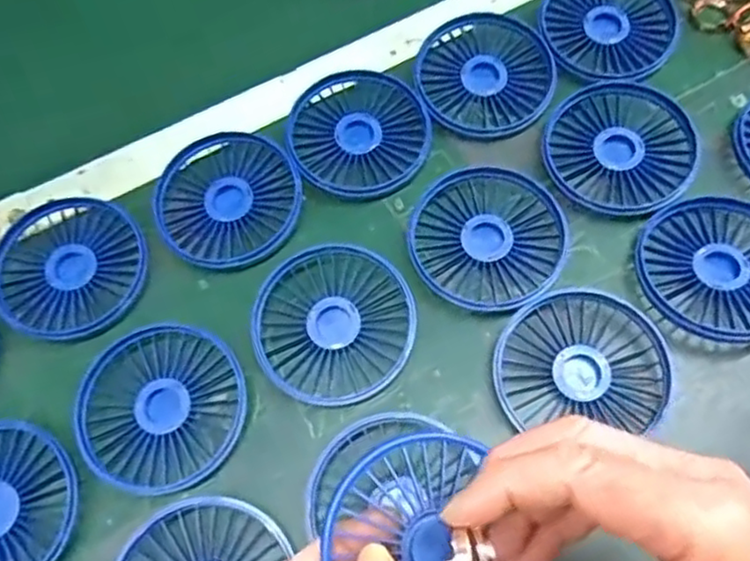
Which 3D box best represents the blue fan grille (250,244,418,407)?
[{"bbox_3d":[-0.023,0.023,0.373,0.084,0.018,0.085,-1,67,3],"label":"blue fan grille"}]

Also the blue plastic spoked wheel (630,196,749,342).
[{"bbox_3d":[0.188,-0.007,0.372,0.086,0.013,0.084,-1,67,3],"label":"blue plastic spoked wheel"}]

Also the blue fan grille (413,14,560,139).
[{"bbox_3d":[0.070,-0.132,0.438,0.087,0.014,0.083,-6,67,1],"label":"blue fan grille"}]

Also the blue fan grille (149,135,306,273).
[{"bbox_3d":[-0.089,-0.048,0.415,0.083,0.019,0.089,-1,67,3],"label":"blue fan grille"}]

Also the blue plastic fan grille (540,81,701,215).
[{"bbox_3d":[0.145,-0.080,0.408,0.085,0.012,0.085,-1,67,3],"label":"blue plastic fan grille"}]

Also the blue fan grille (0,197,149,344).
[{"bbox_3d":[-0.180,-0.008,0.406,0.086,0.016,0.088,-1,67,3],"label":"blue fan grille"}]

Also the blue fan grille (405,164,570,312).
[{"bbox_3d":[0.063,-0.025,0.388,0.085,0.011,0.088,-1,67,3],"label":"blue fan grille"}]

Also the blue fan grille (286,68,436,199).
[{"bbox_3d":[-0.010,-0.093,0.425,0.085,0.015,0.084,-24,68,-7],"label":"blue fan grille"}]

